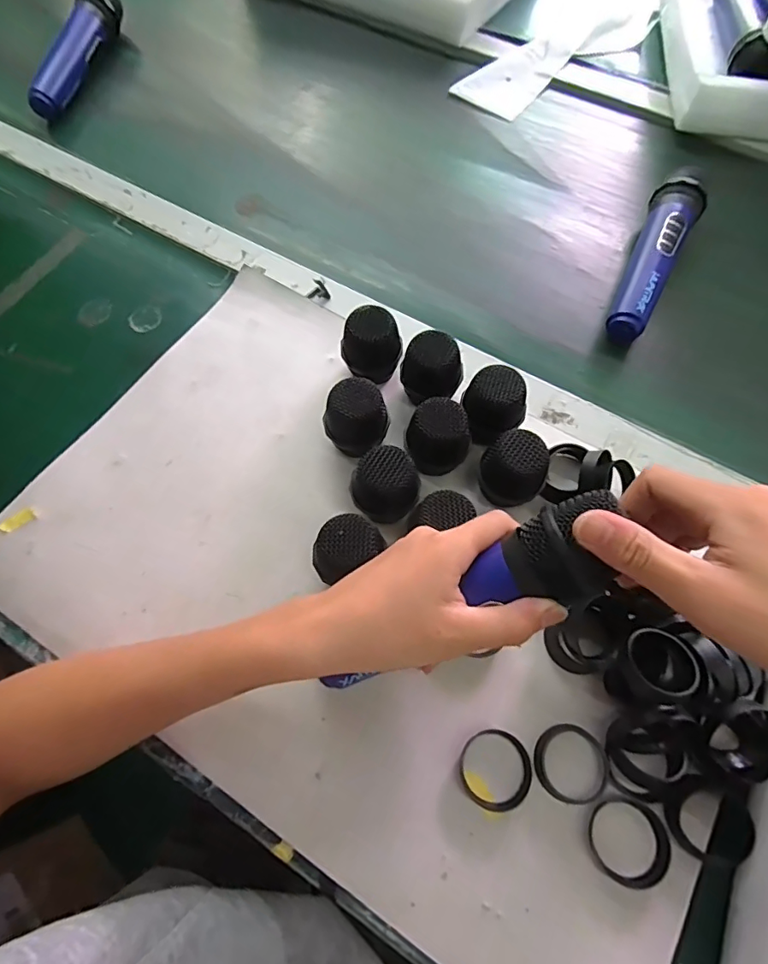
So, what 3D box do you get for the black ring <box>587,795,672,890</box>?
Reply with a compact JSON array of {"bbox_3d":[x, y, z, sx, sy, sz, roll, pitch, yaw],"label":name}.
[{"bbox_3d":[0.145,0.213,0.299,0.042,0.015,0.044,0,66,0],"label":"black ring"}]

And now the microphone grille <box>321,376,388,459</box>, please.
[{"bbox_3d":[-0.021,-0.044,0.380,0.042,0.059,0.039,0,66,0],"label":"microphone grille"}]

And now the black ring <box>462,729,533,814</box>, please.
[{"bbox_3d":[0.070,0.179,0.313,0.043,0.008,0.045,0,66,0],"label":"black ring"}]

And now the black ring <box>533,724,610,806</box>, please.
[{"bbox_3d":[0.116,0.175,0.315,0.044,0.011,0.043,0,66,0],"label":"black ring"}]

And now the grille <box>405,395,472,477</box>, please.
[{"bbox_3d":[0.039,-0.027,0.372,0.047,0.060,0.044,20,68,9],"label":"grille"}]

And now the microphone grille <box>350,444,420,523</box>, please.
[{"bbox_3d":[0.001,0.006,0.357,0.043,0.060,0.039,20,68,9],"label":"microphone grille"}]

